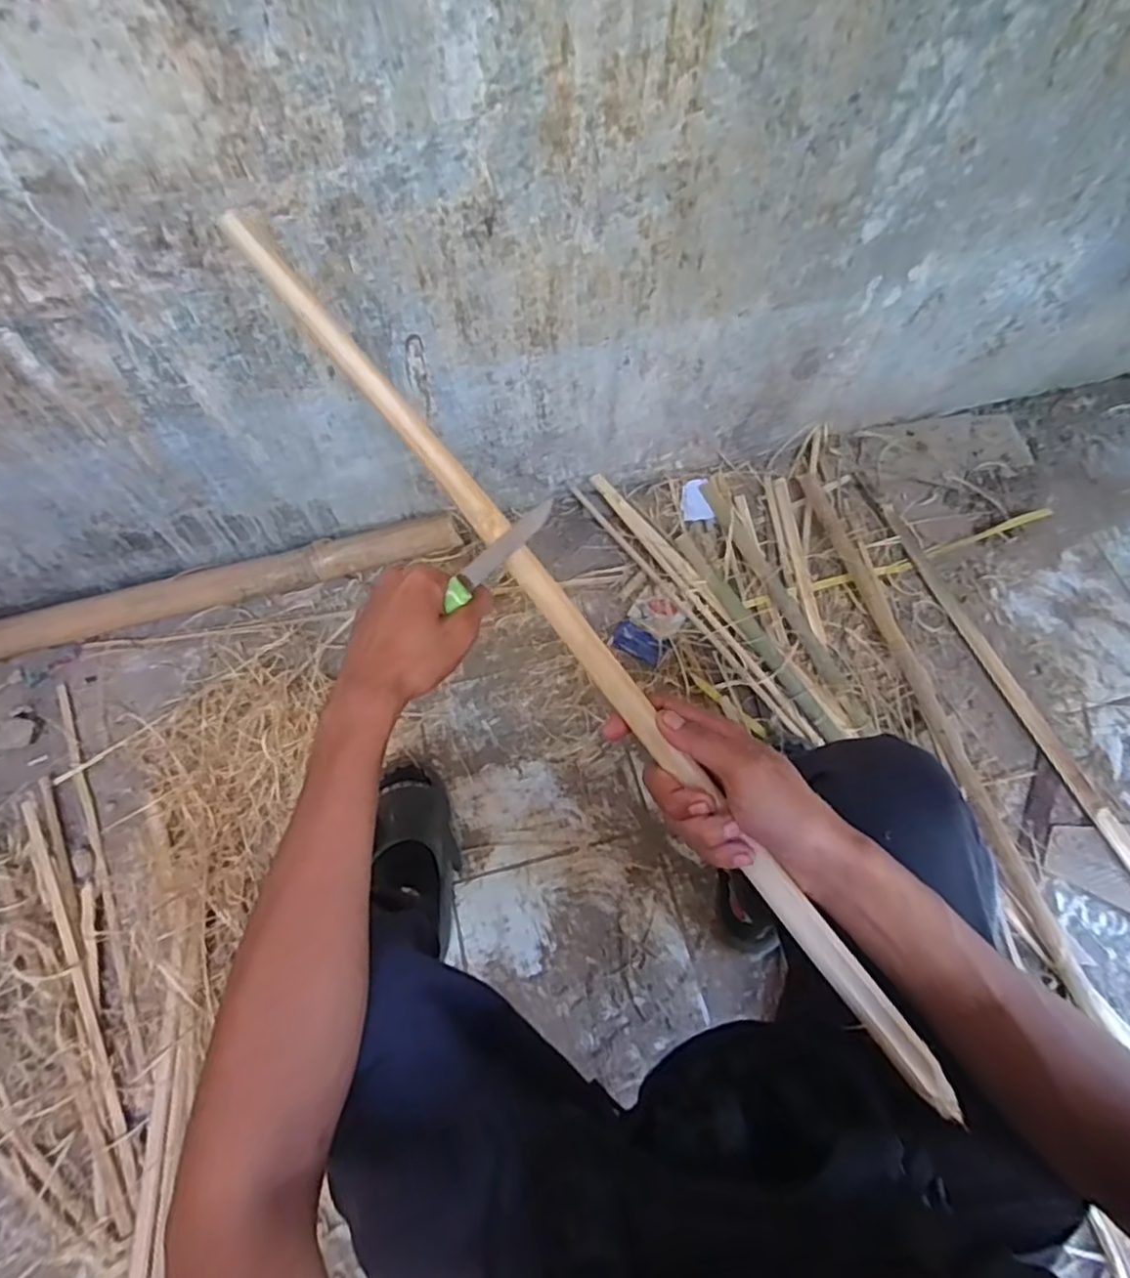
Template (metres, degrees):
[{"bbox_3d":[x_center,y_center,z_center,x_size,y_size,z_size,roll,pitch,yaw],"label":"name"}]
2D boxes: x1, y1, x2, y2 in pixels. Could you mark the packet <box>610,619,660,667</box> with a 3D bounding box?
[{"bbox_3d":[0.121,0.006,1.103,0.087,0.014,0.051,29,68,13],"label":"packet"}]

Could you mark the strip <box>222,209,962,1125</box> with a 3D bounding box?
[{"bbox_3d":[-0.019,-0.036,0.452,0.025,0.013,0.764,-35,78,-15],"label":"strip"}]

